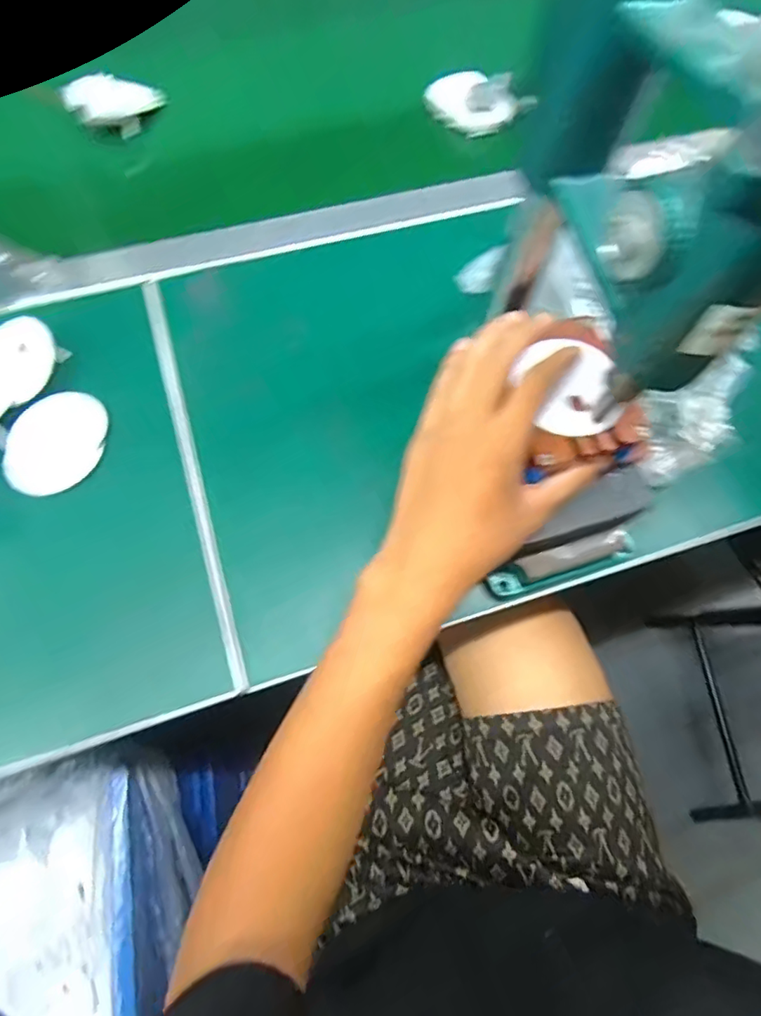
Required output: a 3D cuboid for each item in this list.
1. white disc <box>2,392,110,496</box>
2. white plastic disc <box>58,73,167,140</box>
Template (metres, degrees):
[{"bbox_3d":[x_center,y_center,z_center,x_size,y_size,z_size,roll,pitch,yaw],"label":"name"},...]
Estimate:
[{"bbox_3d":[-0.231,-0.048,0.386,0.061,0.014,0.072,-1,74,-12],"label":"white disc"},{"bbox_3d":[-0.255,-0.386,0.520,0.060,0.025,0.080,34,64,-12],"label":"white plastic disc"}]

